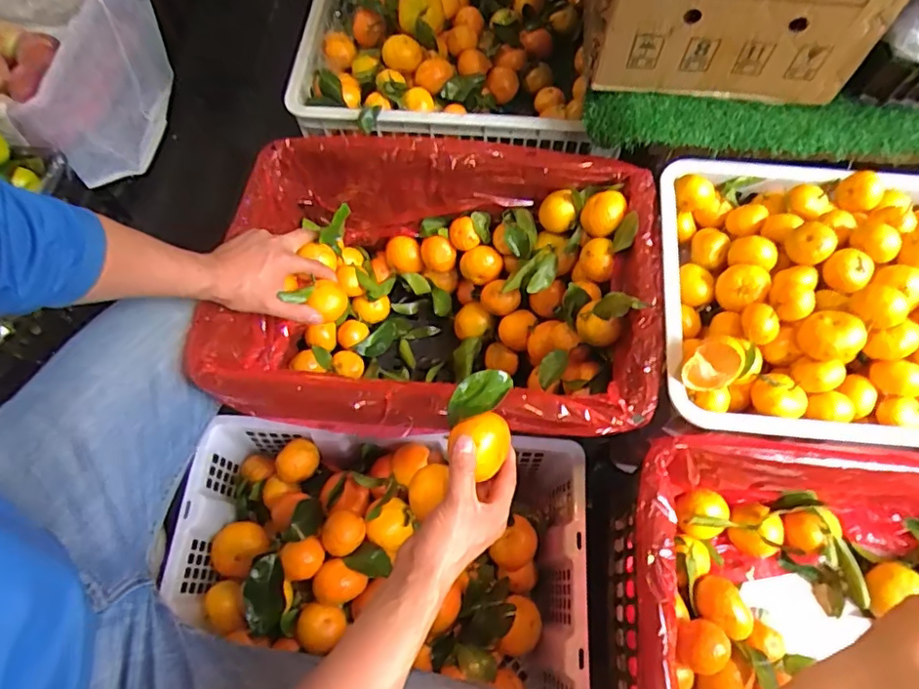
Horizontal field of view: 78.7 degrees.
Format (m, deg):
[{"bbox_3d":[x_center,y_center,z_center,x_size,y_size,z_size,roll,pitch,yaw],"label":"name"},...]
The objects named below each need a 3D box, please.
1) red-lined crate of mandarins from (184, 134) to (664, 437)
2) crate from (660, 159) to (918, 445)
[{"bbox_3d":[-0.025,-0.038,0.718,0.484,0.253,0.336,3,66,1],"label":"red-lined crate of mandarins"},{"bbox_3d":[0.470,-0.064,0.613,0.471,0.125,0.343,5,66,1],"label":"crate"}]

